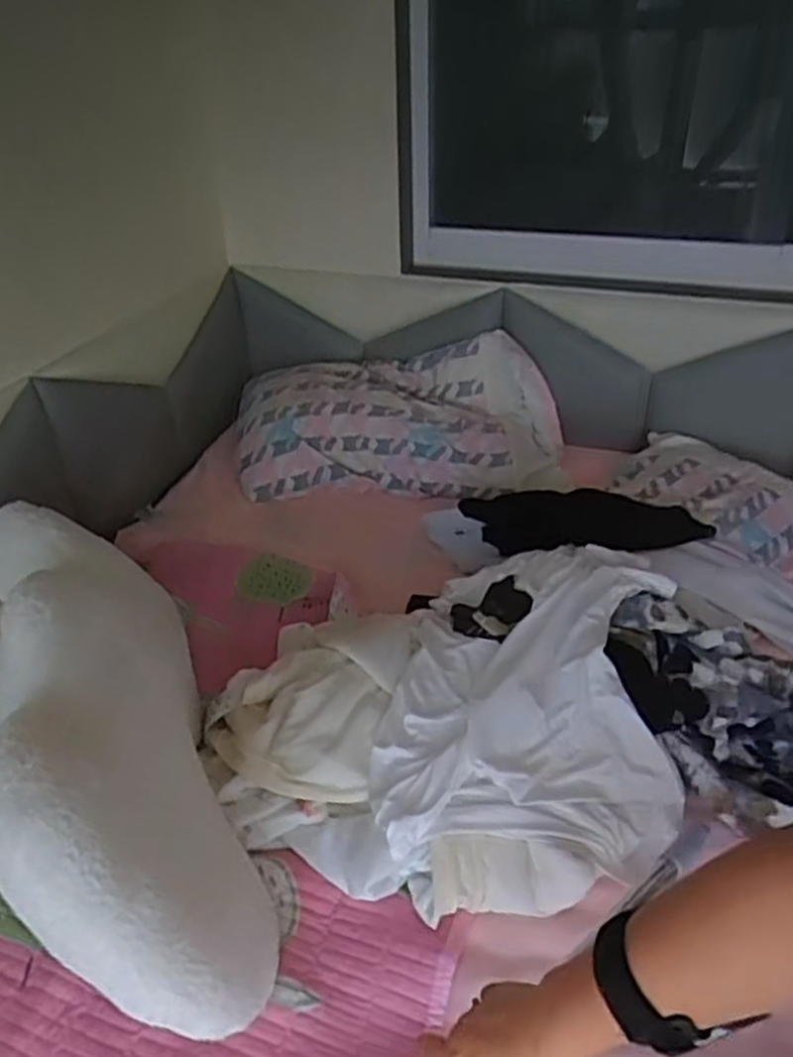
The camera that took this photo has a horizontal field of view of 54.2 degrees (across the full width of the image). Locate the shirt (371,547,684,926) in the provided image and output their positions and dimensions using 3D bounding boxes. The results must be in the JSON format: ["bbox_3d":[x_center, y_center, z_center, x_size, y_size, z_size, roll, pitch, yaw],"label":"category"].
[{"bbox_3d":[0.158,0.216,0.920,0.349,0.161,0.429,3,36,2],"label":"shirt"}]

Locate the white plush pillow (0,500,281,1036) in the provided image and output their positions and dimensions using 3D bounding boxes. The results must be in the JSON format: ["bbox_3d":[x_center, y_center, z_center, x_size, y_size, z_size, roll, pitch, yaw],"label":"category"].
[{"bbox_3d":[-0.334,0.179,0.823,0.631,0.259,0.367,21,40,29],"label":"white plush pillow"}]

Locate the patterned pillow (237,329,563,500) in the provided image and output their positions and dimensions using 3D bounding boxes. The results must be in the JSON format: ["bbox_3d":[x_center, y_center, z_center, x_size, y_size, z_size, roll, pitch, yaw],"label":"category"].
[{"bbox_3d":[-0.002,-0.213,1.502,0.636,0.193,0.328,4,35,7],"label":"patterned pillow"}]

